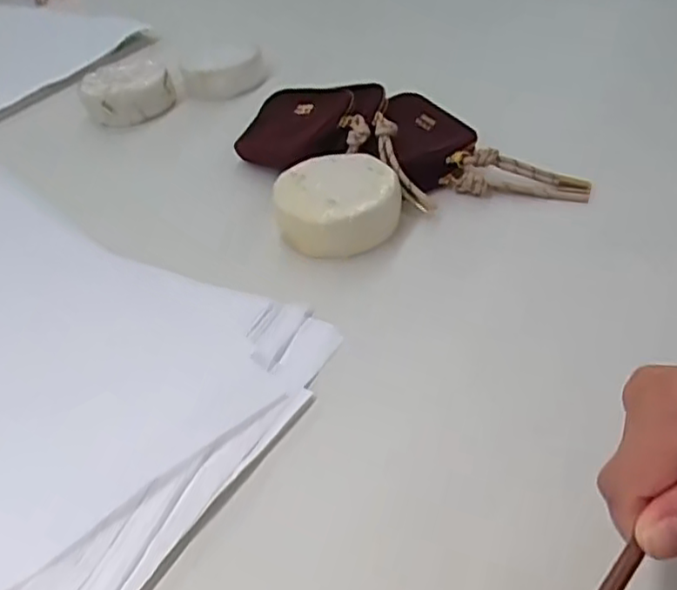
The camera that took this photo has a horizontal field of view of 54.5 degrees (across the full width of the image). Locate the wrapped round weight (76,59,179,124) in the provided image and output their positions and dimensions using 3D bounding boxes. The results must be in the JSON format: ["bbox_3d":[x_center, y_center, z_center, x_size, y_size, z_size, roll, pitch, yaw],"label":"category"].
[{"bbox_3d":[-0.237,-0.227,0.736,0.096,0.046,0.097,-21,42,-15],"label":"wrapped round weight"}]

